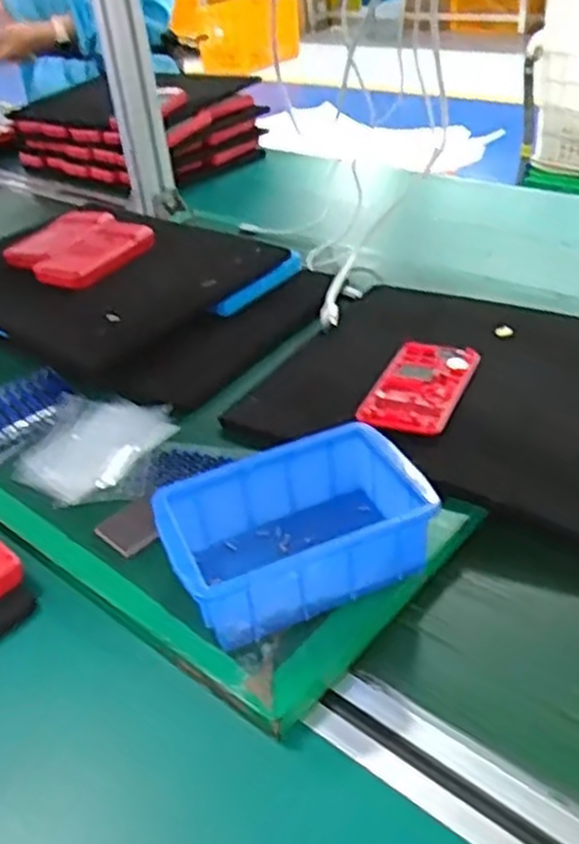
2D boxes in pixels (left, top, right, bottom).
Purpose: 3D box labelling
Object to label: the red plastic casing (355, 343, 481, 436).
[{"bbox_3d":[0.100,-0.028,0.598,0.065,0.008,0.119,12,39,24],"label":"red plastic casing"}]

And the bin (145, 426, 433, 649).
[{"bbox_3d":[0.003,0.065,0.468,0.154,0.053,0.099,-17,37,-16],"label":"bin"}]

